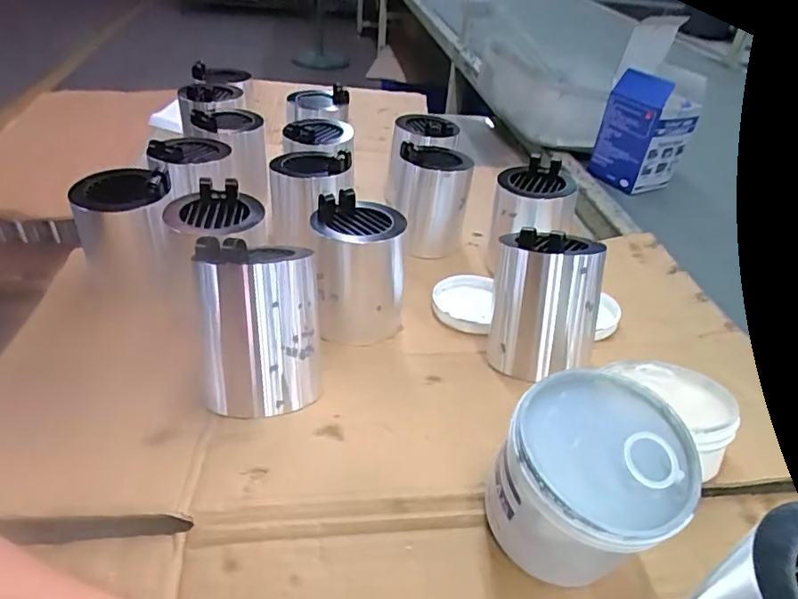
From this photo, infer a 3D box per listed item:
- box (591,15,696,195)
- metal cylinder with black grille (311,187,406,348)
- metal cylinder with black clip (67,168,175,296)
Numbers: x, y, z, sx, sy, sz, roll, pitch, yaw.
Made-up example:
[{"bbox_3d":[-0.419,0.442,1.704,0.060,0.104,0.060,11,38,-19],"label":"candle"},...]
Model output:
[{"bbox_3d":[0.369,-0.255,0.834,0.099,0.149,0.104,-19,43,-30],"label":"box"},{"bbox_3d":[-0.039,-0.028,0.513,0.084,0.112,0.086,-1,37,-10],"label":"metal cylinder with black grille"},{"bbox_3d":[-0.260,-0.066,0.523,0.084,0.105,0.086,-8,39,-18],"label":"metal cylinder with black clip"}]

